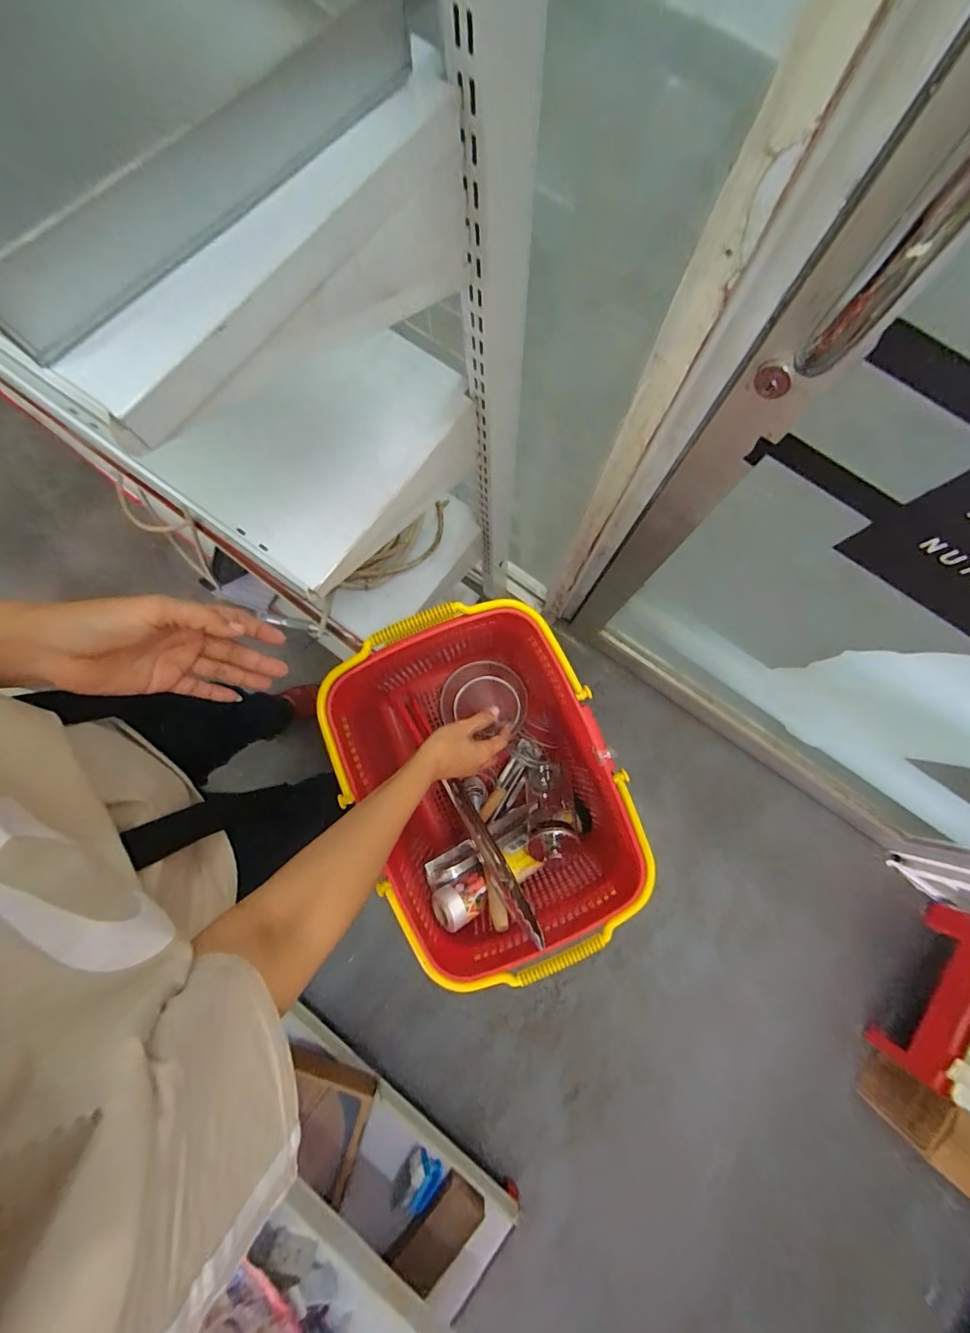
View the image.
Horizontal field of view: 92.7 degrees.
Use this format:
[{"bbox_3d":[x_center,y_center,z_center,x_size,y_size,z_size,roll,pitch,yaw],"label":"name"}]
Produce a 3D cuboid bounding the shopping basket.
[{"bbox_3d":[0.001,0.156,0.615,0.299,0.227,0.423,-25,81,-5],"label":"shopping basket"}]

